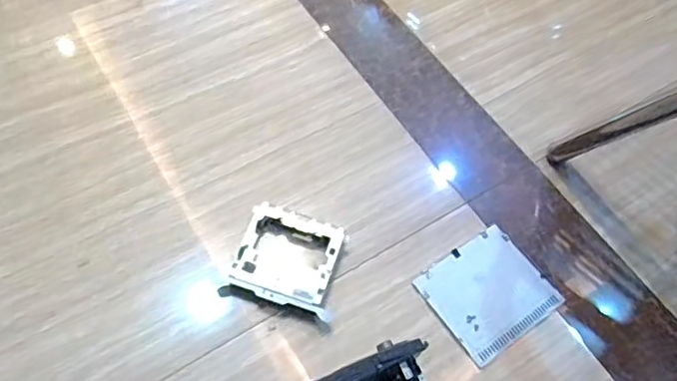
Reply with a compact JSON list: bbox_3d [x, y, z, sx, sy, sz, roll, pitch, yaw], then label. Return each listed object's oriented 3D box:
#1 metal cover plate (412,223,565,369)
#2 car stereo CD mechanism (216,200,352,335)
[{"bbox_3d":[0.228,0.151,0.869,0.178,0.006,0.156,-30,66,-20],"label":"metal cover plate"},{"bbox_3d":[-0.073,0.105,0.850,0.153,0.037,0.144,15,59,5],"label":"car stereo CD mechanism"}]

